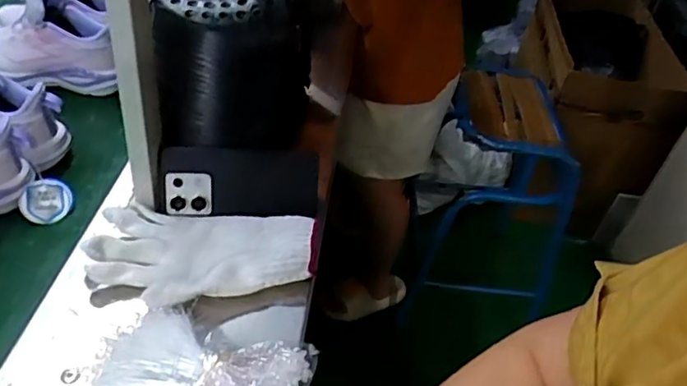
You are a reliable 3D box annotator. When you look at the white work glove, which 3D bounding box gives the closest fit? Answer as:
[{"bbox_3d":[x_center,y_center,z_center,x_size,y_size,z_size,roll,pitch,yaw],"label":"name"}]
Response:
[{"bbox_3d":[-0.134,0.059,0.565,0.210,0.024,0.121,3,39,-1],"label":"white work glove"}]

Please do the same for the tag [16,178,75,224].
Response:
[{"bbox_3d":[-0.326,0.008,0.642,0.049,0.009,0.053,11,65,-25],"label":"tag"}]

